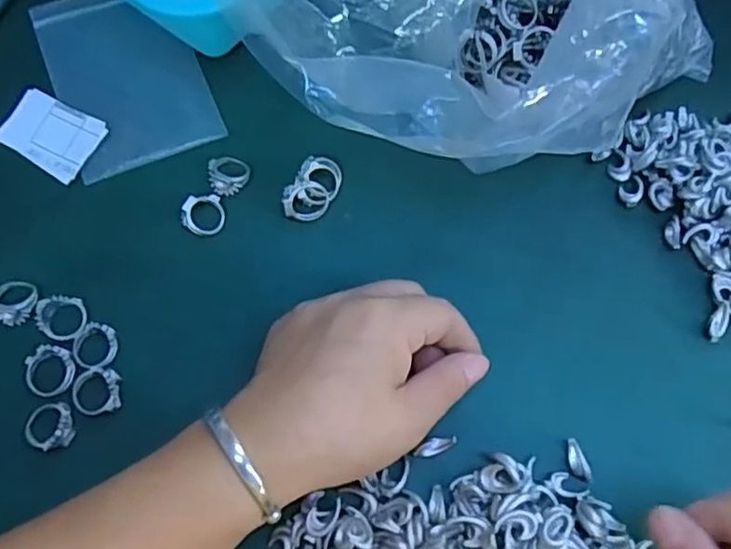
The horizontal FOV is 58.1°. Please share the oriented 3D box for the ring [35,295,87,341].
[{"bbox_3d":[-0.149,0.021,0.321,0.025,0.004,0.022,7,70,2],"label":"ring"}]

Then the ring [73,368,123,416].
[{"bbox_3d":[-0.128,0.055,0.311,0.022,0.009,0.021,0,70,-1],"label":"ring"}]

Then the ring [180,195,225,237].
[{"bbox_3d":[-0.083,-0.031,0.339,0.021,0.011,0.020,0,70,-1],"label":"ring"}]

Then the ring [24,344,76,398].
[{"bbox_3d":[-0.151,0.046,0.313,0.023,0.004,0.024,0,70,-1],"label":"ring"}]

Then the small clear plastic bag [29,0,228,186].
[{"bbox_3d":[-0.137,-0.116,0.376,0.079,0.008,0.119,-21,71,-8],"label":"small clear plastic bag"}]

